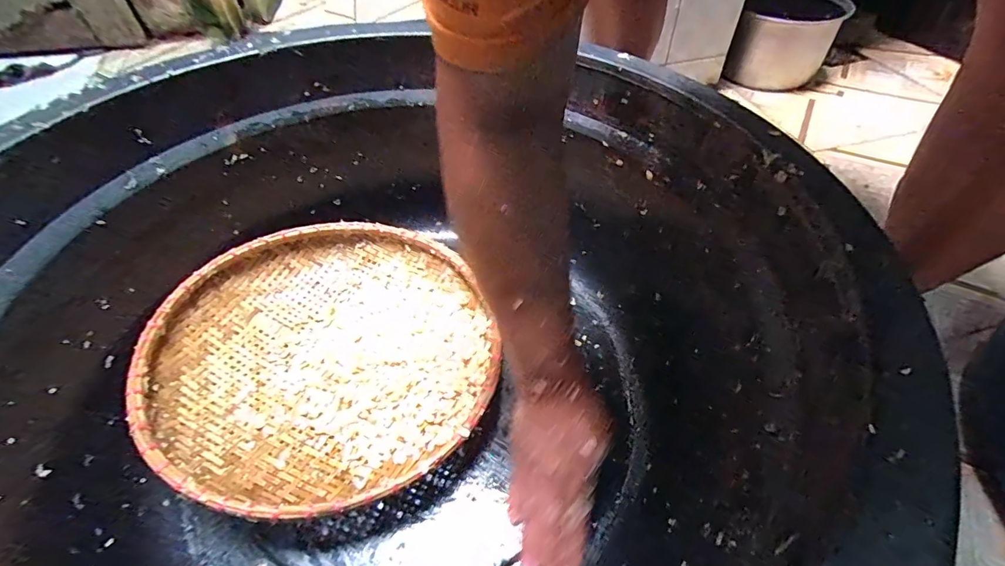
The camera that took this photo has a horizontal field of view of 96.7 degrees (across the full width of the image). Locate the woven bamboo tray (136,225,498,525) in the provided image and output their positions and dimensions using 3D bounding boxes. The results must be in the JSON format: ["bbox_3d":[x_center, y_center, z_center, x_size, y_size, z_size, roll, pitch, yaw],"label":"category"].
[{"bbox_3d":[-0.179,0.066,0.489,0.341,0.091,0.350,-12,50,-6],"label":"woven bamboo tray"}]

